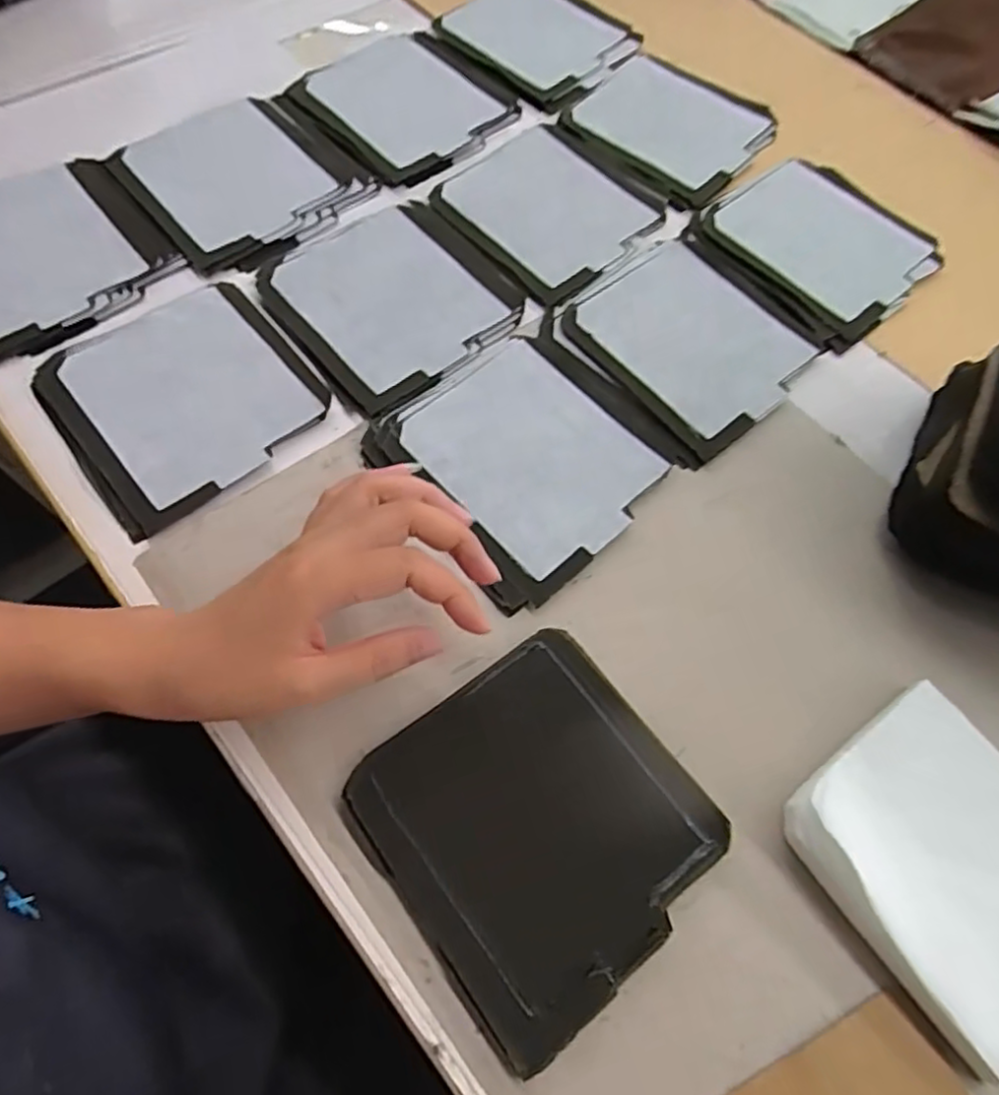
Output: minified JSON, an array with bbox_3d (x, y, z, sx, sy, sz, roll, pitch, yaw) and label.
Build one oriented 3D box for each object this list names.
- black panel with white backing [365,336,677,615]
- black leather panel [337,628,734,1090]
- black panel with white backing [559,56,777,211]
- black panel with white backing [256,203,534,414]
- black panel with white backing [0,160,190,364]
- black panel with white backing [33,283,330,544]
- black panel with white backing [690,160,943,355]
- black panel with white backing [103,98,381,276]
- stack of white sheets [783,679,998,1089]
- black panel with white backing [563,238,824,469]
[{"bbox_3d":[0.015,-0.055,0.395,0.137,0.007,0.144,-37,72,-17],"label":"black panel with white backing"},{"bbox_3d":[0.020,0.123,0.310,0.130,0.012,0.136,-34,71,-16],"label":"black leather panel"},{"bbox_3d":[0.130,-0.330,0.533,0.139,0.005,0.140,38,69,14],"label":"black panel with white backing"},{"bbox_3d":[-0.069,-0.165,0.447,0.135,0.004,0.145,-34,71,-16],"label":"black panel with white backing"},{"bbox_3d":[-0.297,-0.191,0.441,0.137,0.008,0.142,-37,72,-17],"label":"black panel with white backing"},{"bbox_3d":[-0.186,-0.092,0.403,0.132,0.008,0.138,-36,72,-17],"label":"black panel with white backing"},{"bbox_3d":[0.226,-0.218,0.485,0.132,0.006,0.144,-38,72,-18],"label":"black panel with white backing"},{"bbox_3d":[-0.182,-0.263,0.484,0.137,0.014,0.142,-39,76,-16],"label":"black panel with white backing"},{"bbox_3d":[0.204,0.143,0.305,0.107,0.018,0.130,-32,71,-16],"label":"stack of white sheets"},{"bbox_3d":[0.118,-0.134,0.441,0.132,0.006,0.139,-38,72,-18],"label":"black panel with white backing"}]

